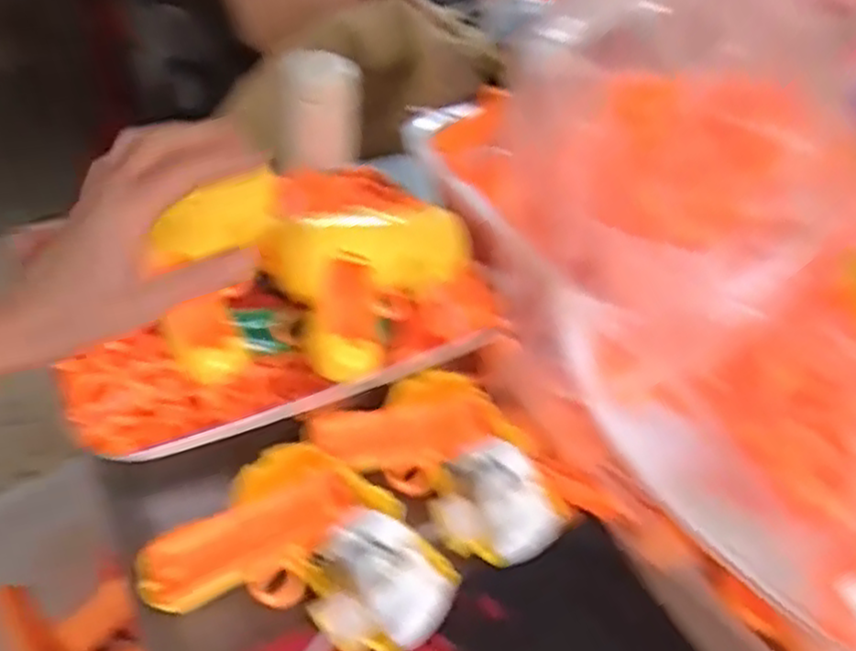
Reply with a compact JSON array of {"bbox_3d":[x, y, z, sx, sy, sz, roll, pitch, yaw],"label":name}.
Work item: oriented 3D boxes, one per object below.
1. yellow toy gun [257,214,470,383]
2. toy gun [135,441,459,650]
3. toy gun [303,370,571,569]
[{"bbox_3d":[-0.027,-0.031,0.486,0.135,0.059,0.099,-11,45,-19],"label":"yellow toy gun"},{"bbox_3d":[-0.070,0.135,0.397,0.140,0.040,0.123,32,48,26],"label":"toy gun"},{"bbox_3d":[0.013,0.083,0.462,0.155,0.036,0.097,35,49,28],"label":"toy gun"}]

